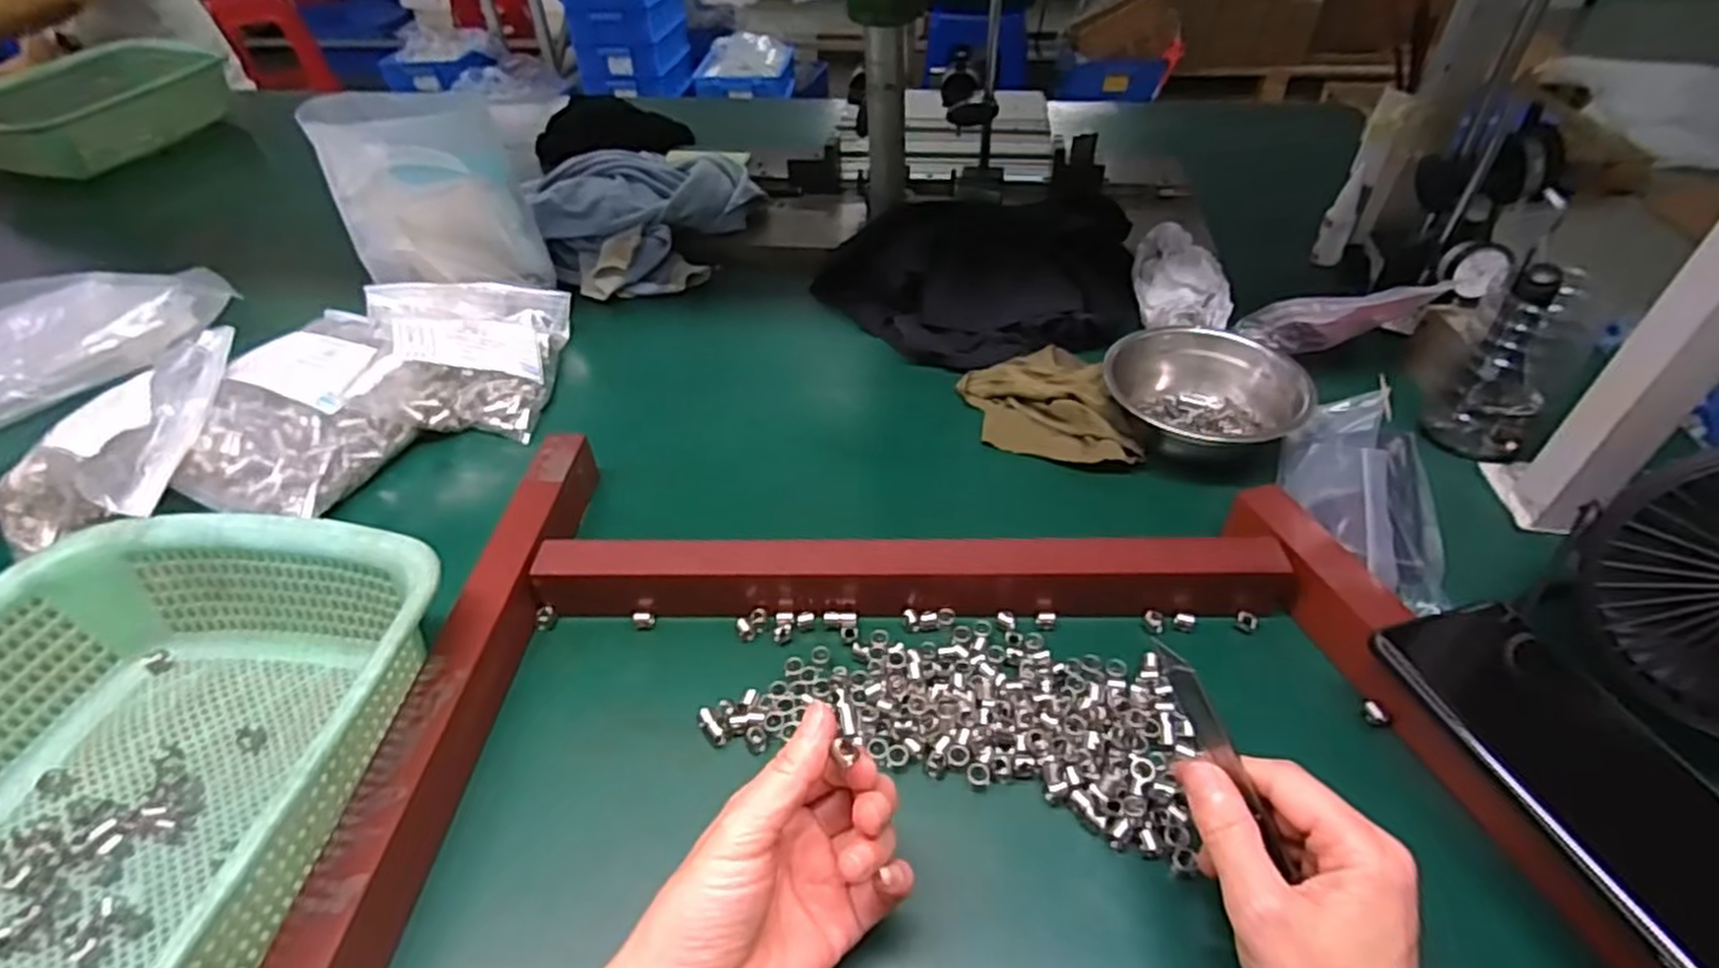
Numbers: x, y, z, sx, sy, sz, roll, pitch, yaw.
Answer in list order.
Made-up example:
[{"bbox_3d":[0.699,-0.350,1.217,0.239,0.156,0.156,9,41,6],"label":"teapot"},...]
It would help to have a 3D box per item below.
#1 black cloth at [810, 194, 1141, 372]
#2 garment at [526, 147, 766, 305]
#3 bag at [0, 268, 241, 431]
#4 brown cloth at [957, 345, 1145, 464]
[{"bbox_3d":[0.099,-0.172,0.636,0.265,0.071,0.169,-3,44,-1],"label":"black cloth"},{"bbox_3d":[-0.203,-0.262,0.745,0.211,0.075,0.187,-20,47,-18],"label":"garment"},{"bbox_3d":[-0.662,-0.131,0.635,0.159,0.062,0.248,27,51,27],"label":"bag"},{"bbox_3d":[0.130,-0.060,0.544,0.099,0.030,0.132,-5,44,-2],"label":"brown cloth"}]

